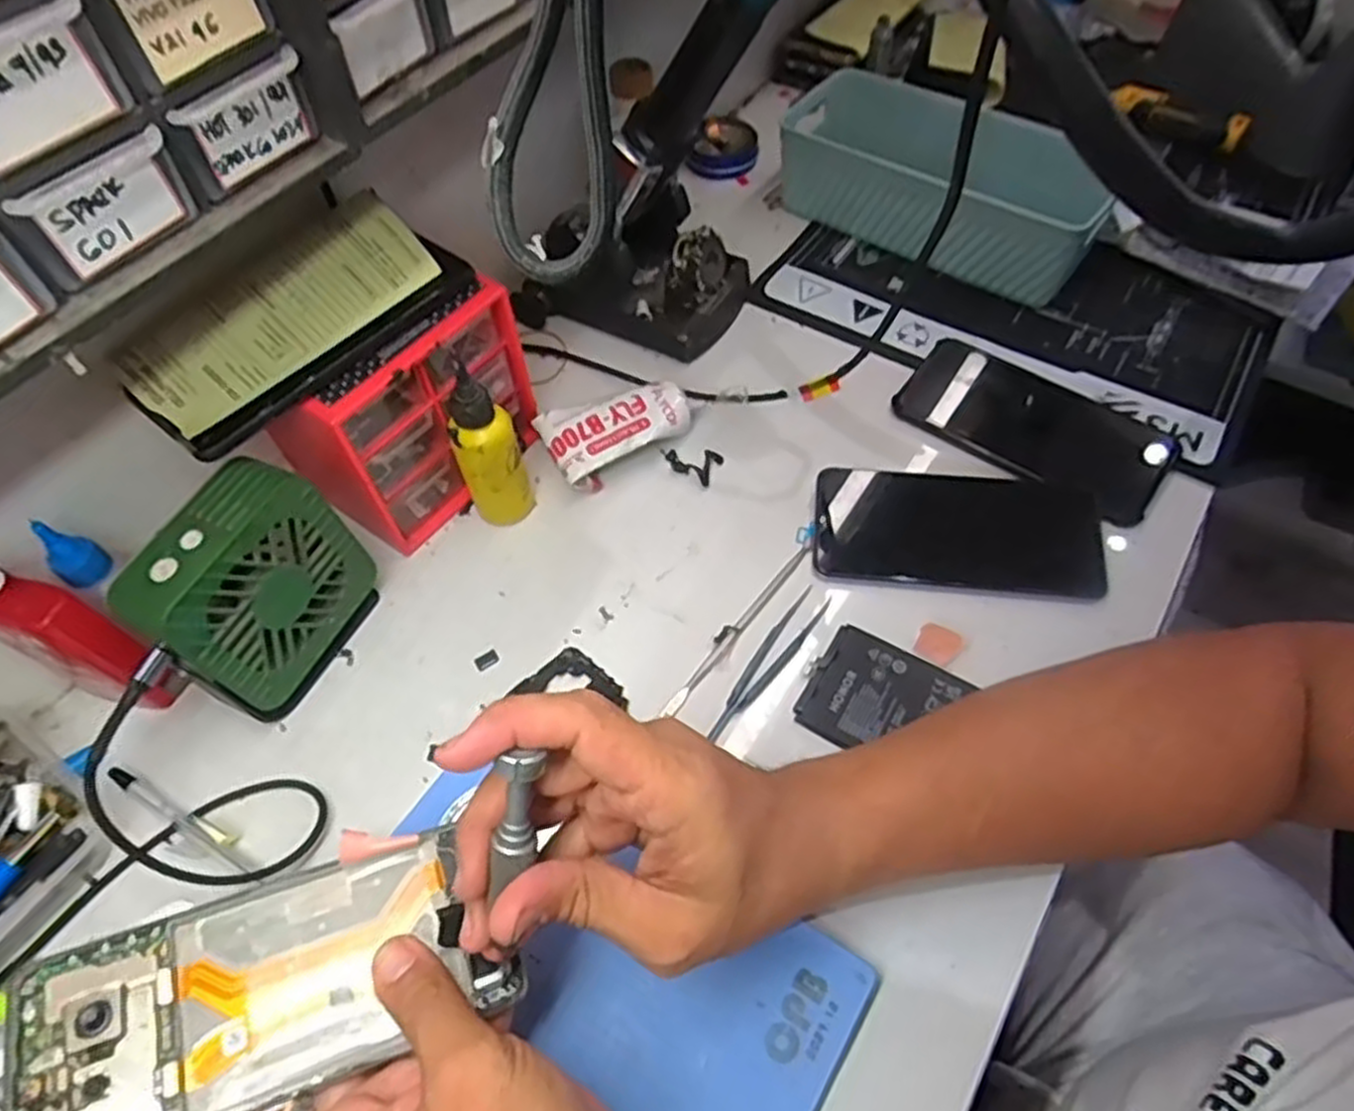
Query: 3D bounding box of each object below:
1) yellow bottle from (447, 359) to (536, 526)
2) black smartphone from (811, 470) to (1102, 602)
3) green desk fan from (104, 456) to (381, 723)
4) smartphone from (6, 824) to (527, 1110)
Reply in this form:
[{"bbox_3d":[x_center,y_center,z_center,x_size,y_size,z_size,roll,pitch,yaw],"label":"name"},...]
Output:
[{"bbox_3d":[-0.108,-0.061,0.455,0.037,0.114,0.029,-21,59,-11],"label":"yellow bottle"},{"bbox_3d":[0.167,-0.018,0.467,0.166,0.014,0.081,6,57,5],"label":"black smartphone"},{"bbox_3d":[-0.211,0.021,0.404,0.046,0.112,0.098,20,60,16],"label":"green desk fan"},{"bbox_3d":[-0.146,0.154,0.286,0.155,0.010,0.076,-13,54,-25],"label":"smartphone"}]

